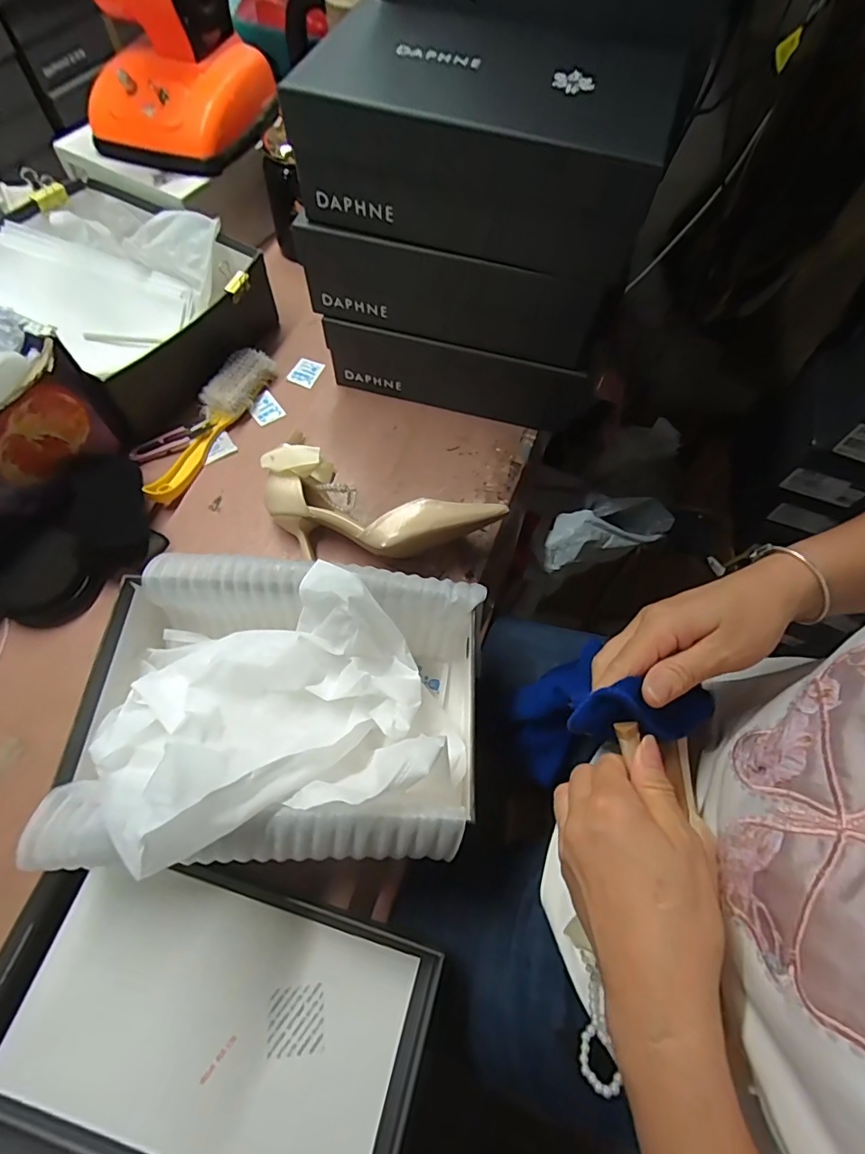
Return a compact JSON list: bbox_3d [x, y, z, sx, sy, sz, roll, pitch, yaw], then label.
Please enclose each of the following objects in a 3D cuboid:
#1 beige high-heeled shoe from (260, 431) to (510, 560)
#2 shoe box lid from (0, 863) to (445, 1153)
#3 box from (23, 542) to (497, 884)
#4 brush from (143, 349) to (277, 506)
[{"bbox_3d":[-0.065,-0.062,0.523,0.244,0.078,0.120,25,66,10],"label":"beige high-heeled shoe"},{"bbox_3d":[-0.163,0.324,0.364,0.305,0.037,0.178,15,65,5],"label":"shoe box lid"},{"bbox_3d":[-0.118,0.100,0.406,0.298,0.143,0.226,3,64,0],"label":"box"},{"bbox_3d":[-0.261,-0.179,0.598,0.049,0.034,0.224,22,65,8],"label":"brush"}]

